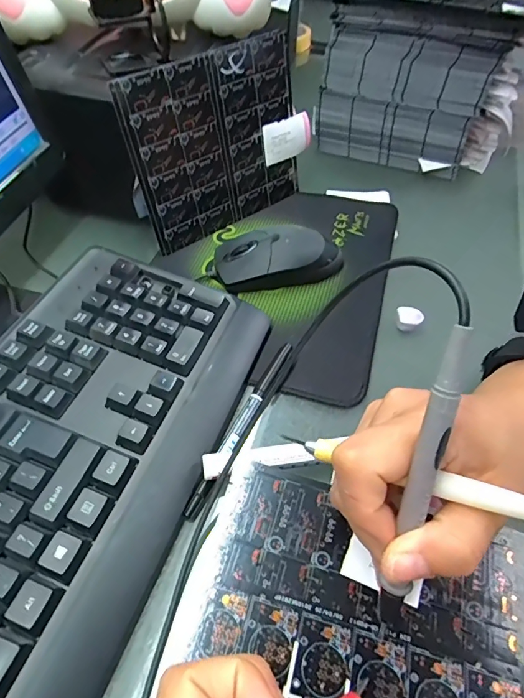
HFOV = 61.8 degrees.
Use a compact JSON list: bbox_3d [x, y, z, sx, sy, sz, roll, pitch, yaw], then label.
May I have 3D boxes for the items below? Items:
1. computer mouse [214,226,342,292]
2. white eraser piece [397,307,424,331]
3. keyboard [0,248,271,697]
[{"bbox_3d":[0.016,-0.076,0.378,0.111,0.035,0.052,-4,52,-5],"label":"computer mouse"},{"bbox_3d":[0.120,-0.024,0.359,0.021,0.013,0.018,21,55,15],"label":"white eraser piece"},{"bbox_3d":[-0.139,0.104,0.227,0.155,0.030,0.420,17,54,12],"label":"keyboard"}]

